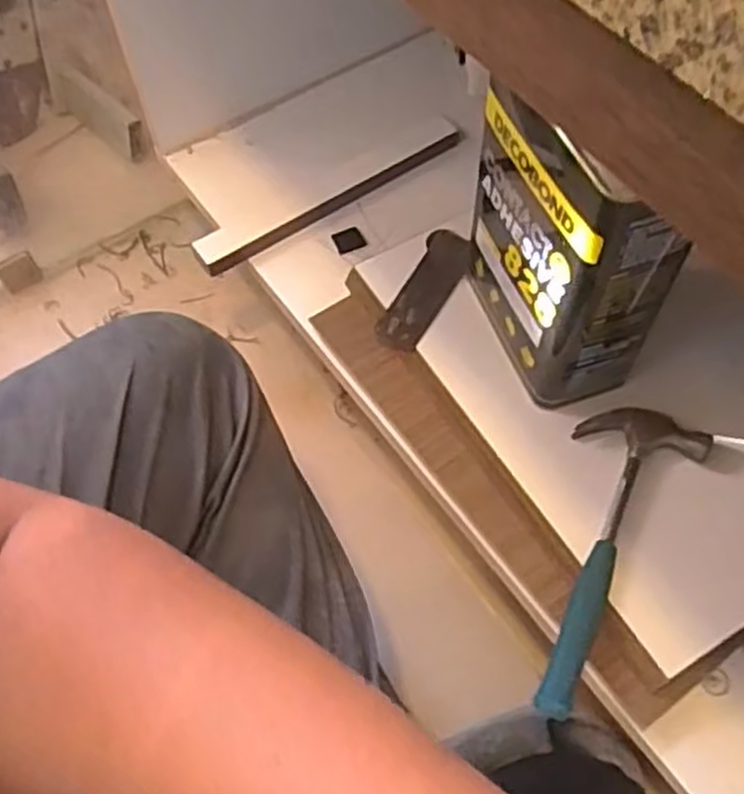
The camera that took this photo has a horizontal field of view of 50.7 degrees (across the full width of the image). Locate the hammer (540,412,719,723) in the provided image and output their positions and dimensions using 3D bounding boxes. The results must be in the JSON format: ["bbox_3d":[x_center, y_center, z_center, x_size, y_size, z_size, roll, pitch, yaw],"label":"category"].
[{"bbox_3d":[0.162,0.110,0.589,0.090,0.028,0.246,29,65,17],"label":"hammer"}]

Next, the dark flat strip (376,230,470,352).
[{"bbox_3d":[0.054,-0.103,0.730,0.051,0.021,0.138,25,64,15],"label":"dark flat strip"}]

